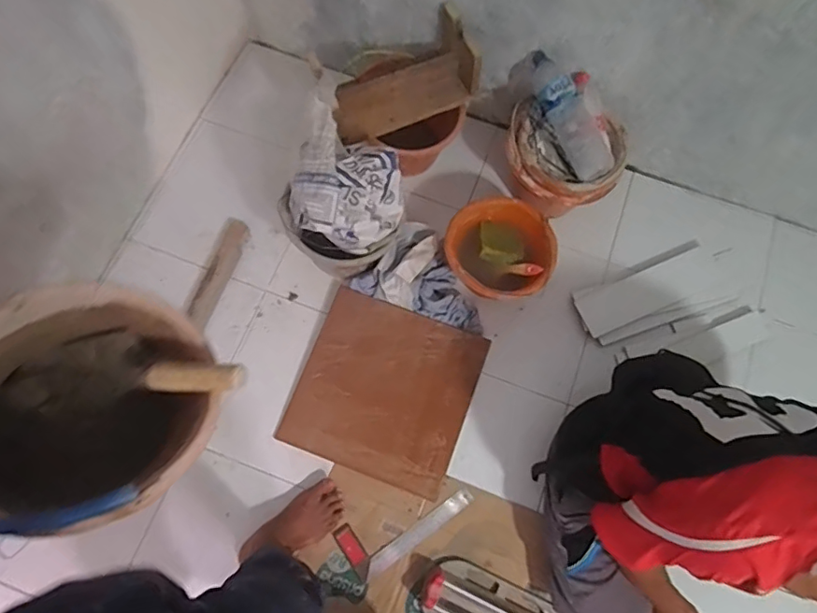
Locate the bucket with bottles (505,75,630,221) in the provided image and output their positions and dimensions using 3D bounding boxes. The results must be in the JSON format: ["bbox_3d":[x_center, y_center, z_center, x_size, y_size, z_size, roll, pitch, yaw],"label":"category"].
[{"bbox_3d":[0.383,-0.369,1.349,0.276,0.300,0.254,0,73,2],"label":"bucket with bottles"}]

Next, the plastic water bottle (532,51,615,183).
[{"bbox_3d":[0.369,-0.450,1.259,0.084,0.104,0.327,-23,74,-5],"label":"plastic water bottle"}]

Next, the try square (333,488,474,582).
[{"bbox_3d":[-0.008,0.478,1.218,0.296,0.010,0.123,-33,76,-11],"label":"try square"}]

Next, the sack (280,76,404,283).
[{"bbox_3d":[-0.143,-0.244,1.227,0.271,0.362,0.292,32,77,10],"label":"sack"}]

